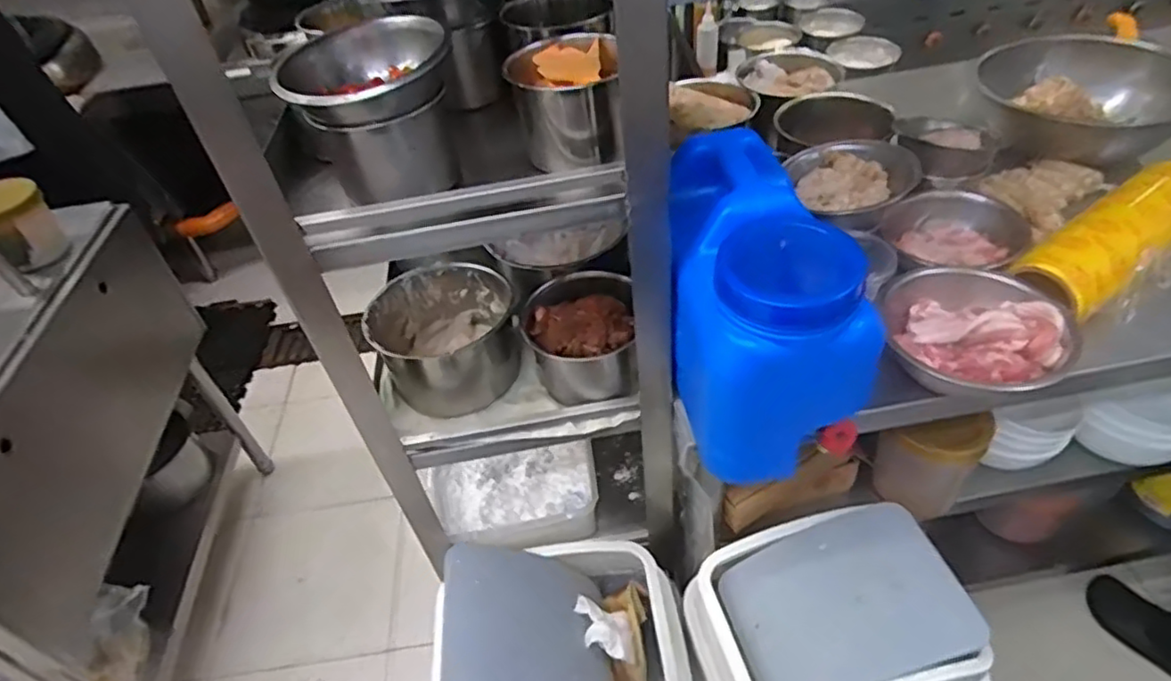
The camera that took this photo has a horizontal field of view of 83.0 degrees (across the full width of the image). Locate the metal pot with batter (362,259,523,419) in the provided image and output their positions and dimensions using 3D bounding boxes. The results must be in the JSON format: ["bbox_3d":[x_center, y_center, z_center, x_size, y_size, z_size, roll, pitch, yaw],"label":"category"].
[{"bbox_3d":[-0.176,-0.002,0.851,0.167,0.121,0.154,-4,44,4],"label":"metal pot with batter"}]

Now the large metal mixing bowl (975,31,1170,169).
[{"bbox_3d":[0.772,-0.388,1.044,0.233,0.107,0.245,-9,44,-1],"label":"large metal mixing bowl"}]

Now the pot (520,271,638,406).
[{"bbox_3d":[-0.001,0.002,0.821,0.147,0.110,0.134,-4,44,4],"label":"pot"}]

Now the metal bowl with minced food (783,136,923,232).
[{"bbox_3d":[0.348,-0.207,0.868,0.139,0.067,0.149,-4,44,4],"label":"metal bowl with minced food"}]

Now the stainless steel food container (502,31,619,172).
[{"bbox_3d":[-0.015,-0.219,0.613,0.104,0.089,0.086,-4,44,4],"label":"stainless steel food container"}]

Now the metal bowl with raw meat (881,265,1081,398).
[{"bbox_3d":[0.441,-0.014,0.755,0.192,0.064,0.150,21,51,27],"label":"metal bowl with raw meat"}]

